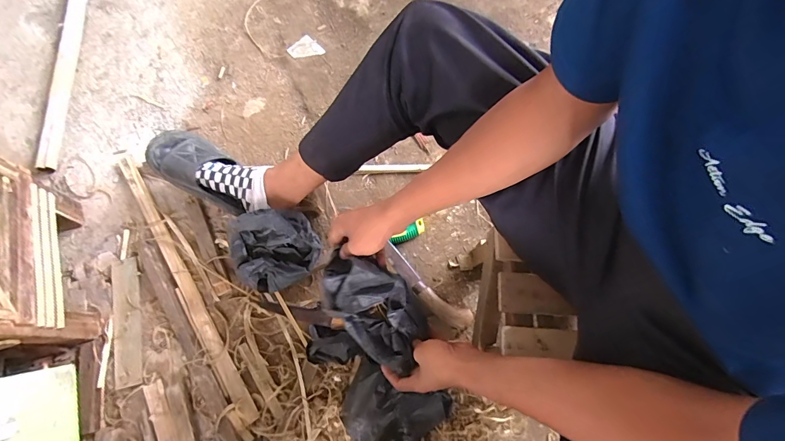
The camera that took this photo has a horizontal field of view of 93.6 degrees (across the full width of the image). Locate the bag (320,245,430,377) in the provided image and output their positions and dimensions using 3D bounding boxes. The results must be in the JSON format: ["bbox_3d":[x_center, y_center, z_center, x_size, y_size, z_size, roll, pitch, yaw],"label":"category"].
[{"bbox_3d":[-0.026,0.123,0.530,0.101,0.110,0.187,-42,78,-12],"label":"bag"}]

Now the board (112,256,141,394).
[{"bbox_3d":[-0.549,0.203,0.758,0.054,0.016,0.259,-13,73,-4],"label":"board"}]

